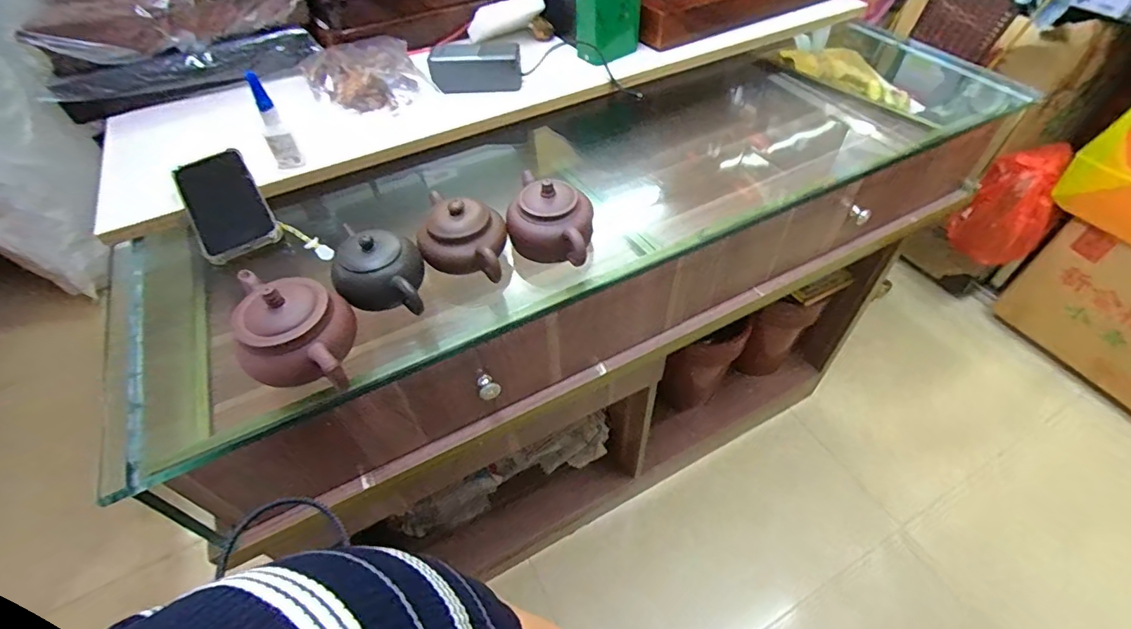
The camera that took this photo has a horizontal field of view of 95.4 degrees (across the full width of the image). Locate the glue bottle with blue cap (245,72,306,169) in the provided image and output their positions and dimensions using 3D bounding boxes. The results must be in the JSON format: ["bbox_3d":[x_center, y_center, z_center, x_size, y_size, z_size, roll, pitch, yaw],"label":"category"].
[{"bbox_3d":[-0.359,-0.234,0.628,0.032,0.118,0.031,-27,54,-19],"label":"glue bottle with blue cap"}]

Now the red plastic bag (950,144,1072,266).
[{"bbox_3d":[1.213,-0.299,1.416,0.171,0.304,0.162,5,50,8],"label":"red plastic bag"}]

